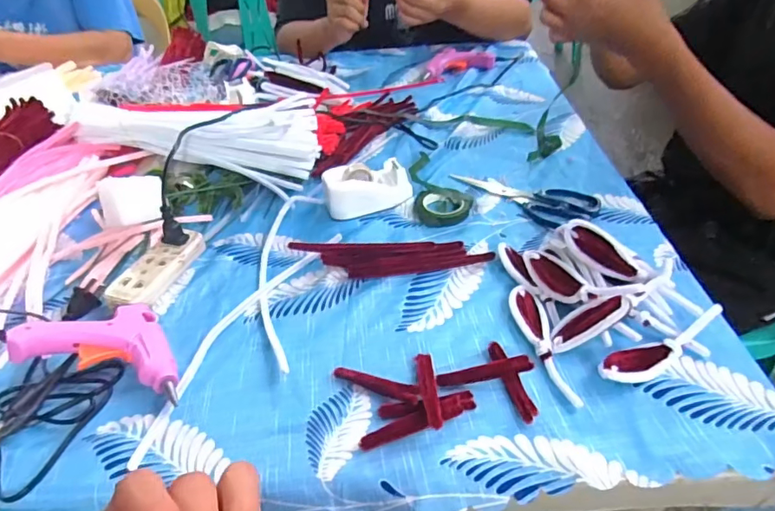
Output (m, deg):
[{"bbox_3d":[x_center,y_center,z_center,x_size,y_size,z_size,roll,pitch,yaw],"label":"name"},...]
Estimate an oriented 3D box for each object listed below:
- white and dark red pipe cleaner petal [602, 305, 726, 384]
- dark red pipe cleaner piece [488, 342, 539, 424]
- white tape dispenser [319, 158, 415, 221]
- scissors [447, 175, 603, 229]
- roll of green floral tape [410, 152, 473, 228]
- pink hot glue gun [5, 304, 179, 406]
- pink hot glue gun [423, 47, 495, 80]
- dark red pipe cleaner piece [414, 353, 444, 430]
[{"bbox_3d":[0.221,0.072,0.391,0.128,0.015,0.027,-21,45,-18],"label":"white and dark red pipe cleaner petal"},{"bbox_3d":[0.097,0.097,0.381,0.013,0.008,0.072,-12,42,-9],"label":"dark red pipe cleaner piece"},{"bbox_3d":[-0.023,-0.081,0.581,0.101,0.038,0.055,-12,42,-9],"label":"white tape dispenser"},{"bbox_3d":[0.163,-0.077,0.587,0.170,0.007,0.074,30,52,32],"label":"scissors"},{"bbox_3d":[0.064,-0.085,0.593,0.065,0.015,0.142,-4,42,0],"label":"roll of green floral tape"},{"bbox_3d":[-0.227,0.069,0.412,0.128,0.021,0.086,15,28,-3],"label":"pink hot glue gun"},{"bbox_3d":[0.132,-0.344,0.878,0.106,0.021,0.101,13,45,18],"label":"pink hot glue gun"},{"bbox_3d":[0.032,0.101,0.374,0.013,0.006,0.076,-5,29,-1],"label":"dark red pipe cleaner piece"}]

